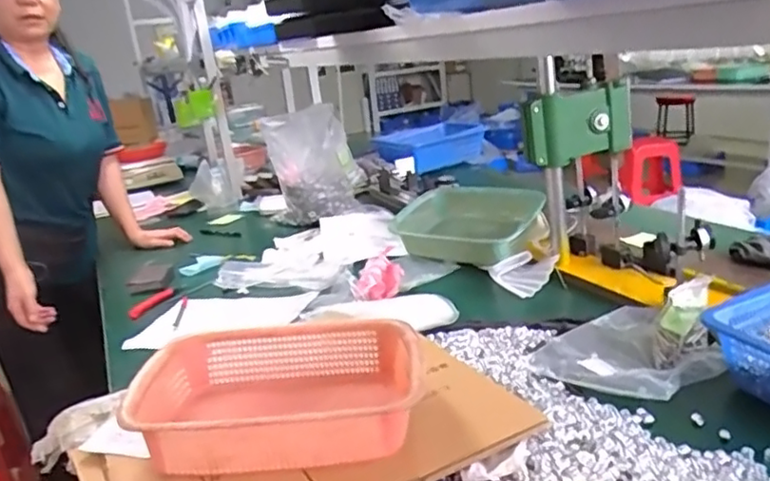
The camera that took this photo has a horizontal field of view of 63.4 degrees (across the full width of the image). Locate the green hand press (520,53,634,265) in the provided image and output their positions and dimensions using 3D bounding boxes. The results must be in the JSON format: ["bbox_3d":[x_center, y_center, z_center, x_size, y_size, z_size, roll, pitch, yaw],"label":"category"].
[{"bbox_3d":[0.352,-0.142,1.157,0.200,0.358,0.130,-6,17,0],"label":"green hand press"}]

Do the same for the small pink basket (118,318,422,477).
[{"bbox_3d":[-0.119,0.168,0.682,0.309,0.083,0.218,-7,17,-4],"label":"small pink basket"}]

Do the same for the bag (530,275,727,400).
[{"bbox_3d":[0.328,0.121,0.834,0.232,0.086,0.185,-19,21,-36],"label":"bag"}]

